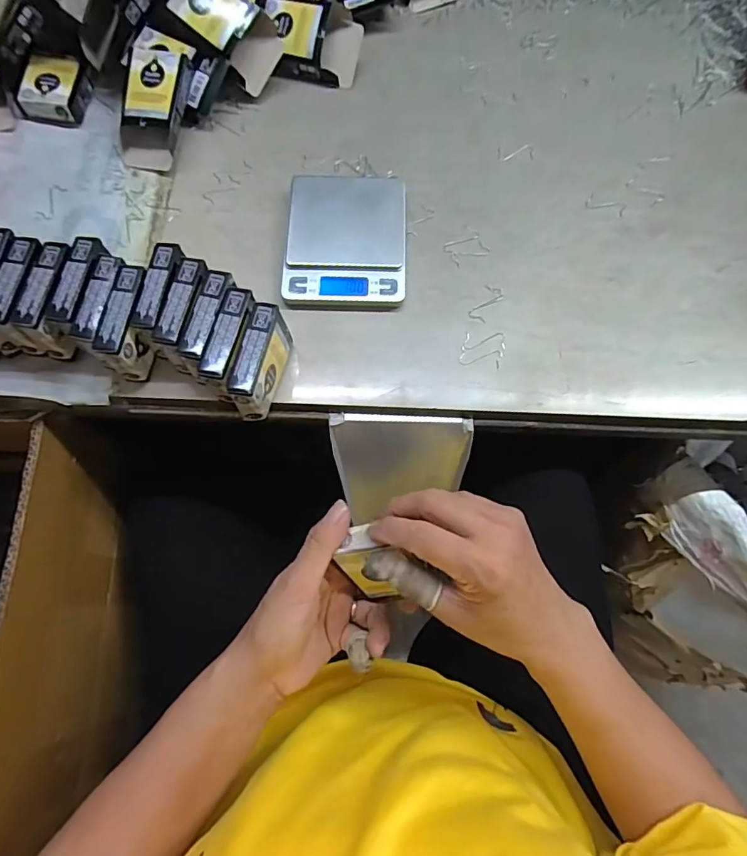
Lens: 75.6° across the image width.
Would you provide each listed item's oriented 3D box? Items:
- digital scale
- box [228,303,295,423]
[{"bbox_3d":[-0.023,-0.163,0.421,0.103,0.021,0.125,1,73,0],"label":"digital scale"},{"bbox_3d":[-0.084,-0.047,0.366,0.021,0.054,0.078,13,74,3],"label":"box"}]

